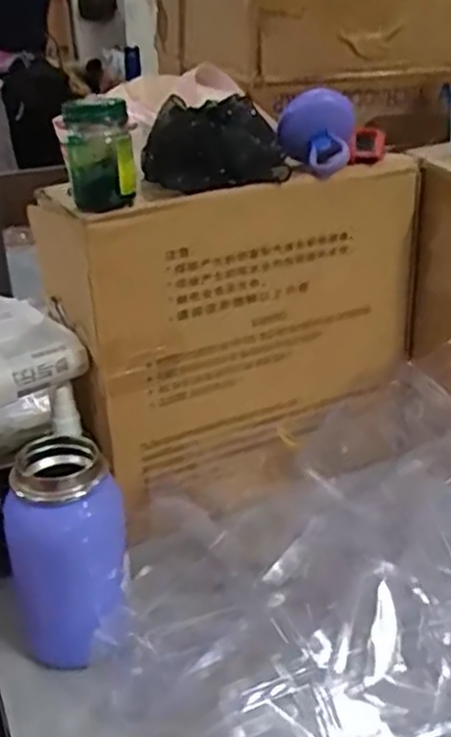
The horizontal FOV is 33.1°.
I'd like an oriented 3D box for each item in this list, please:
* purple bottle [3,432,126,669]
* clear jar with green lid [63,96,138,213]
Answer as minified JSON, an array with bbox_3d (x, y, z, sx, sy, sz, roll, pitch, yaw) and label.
[{"bbox_3d":[-0.100,0.117,0.484,0.071,0.128,0.065,-7,27,-11],"label":"purple bottle"},{"bbox_3d":[-0.081,-0.138,0.490,0.044,0.064,0.037,-5,27,-7],"label":"clear jar with green lid"}]

